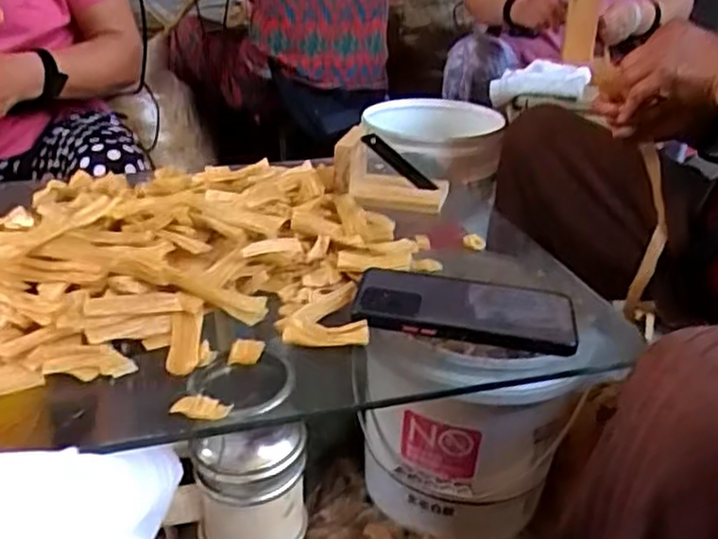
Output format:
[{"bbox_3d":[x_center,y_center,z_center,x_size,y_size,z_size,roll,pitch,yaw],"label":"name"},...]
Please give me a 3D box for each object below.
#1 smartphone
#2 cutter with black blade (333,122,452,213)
[{"bbox_3d":[0.082,0.030,0.557,0.165,0.017,0.086,7,29,10],"label":"smartphone"},{"bbox_3d":[0.034,-0.108,0.763,0.118,0.065,0.080,4,28,4],"label":"cutter with black blade"}]

